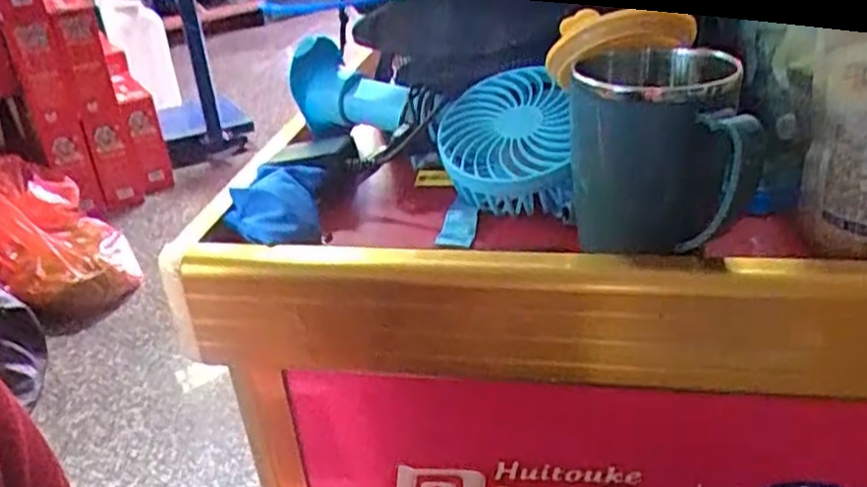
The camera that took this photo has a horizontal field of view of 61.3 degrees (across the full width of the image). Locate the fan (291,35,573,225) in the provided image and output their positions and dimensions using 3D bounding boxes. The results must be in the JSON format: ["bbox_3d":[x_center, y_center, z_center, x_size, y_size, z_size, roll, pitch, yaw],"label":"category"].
[{"bbox_3d":[-0.004,-0.079,0.482,0.218,0.080,0.069,20,37,37],"label":"fan"}]

